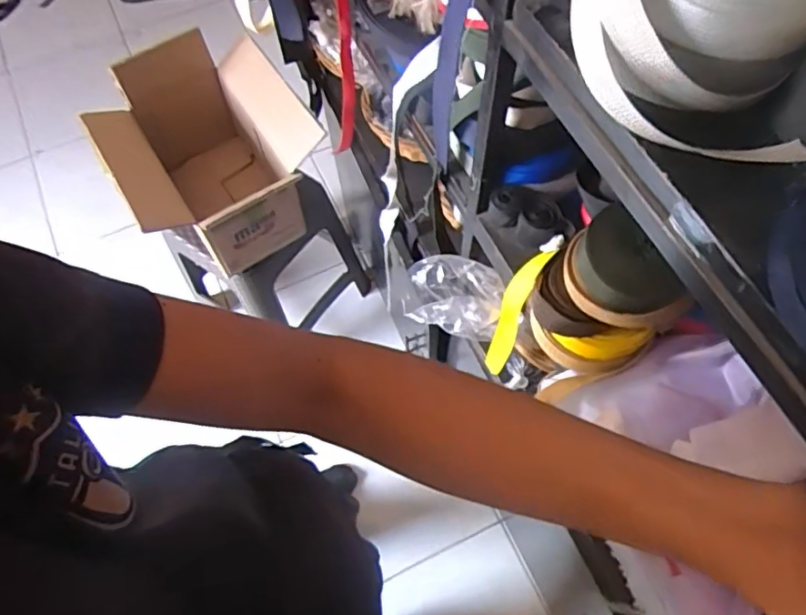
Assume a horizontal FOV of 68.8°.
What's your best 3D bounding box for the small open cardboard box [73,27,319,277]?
[{"bbox_3d":[-0.335,-0.262,1.073,0.320,0.258,0.329,-33,69,-12],"label":"small open cardboard box"}]

